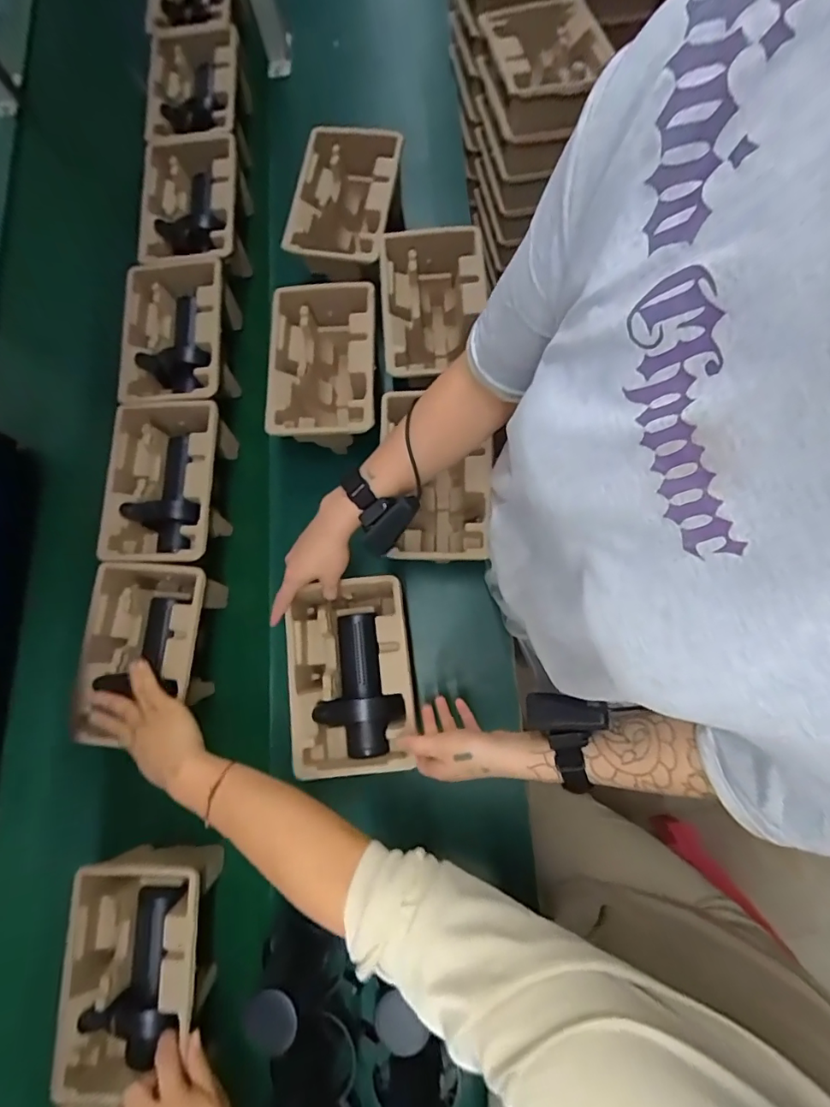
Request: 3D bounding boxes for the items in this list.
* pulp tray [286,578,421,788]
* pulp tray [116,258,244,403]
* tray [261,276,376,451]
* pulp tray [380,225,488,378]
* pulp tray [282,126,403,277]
[{"bbox_3d":[-0.079,0.153,0.615,0.150,0.086,0.224,-8,77,0],"label":"pulp tray"},{"bbox_3d":[-0.351,-0.316,0.751,0.156,0.109,0.224,-3,77,1],"label":"pulp tray"},{"bbox_3d":[-0.128,-0.261,0.733,0.149,0.129,0.228,-1,77,1],"label":"tray"},{"bbox_3d":[0.028,-0.354,0.728,0.143,0.120,0.240,-4,77,1],"label":"pulp tray"},{"bbox_3d":[-0.104,-0.533,0.769,0.154,0.108,0.225,7,77,3],"label":"pulp tray"}]

